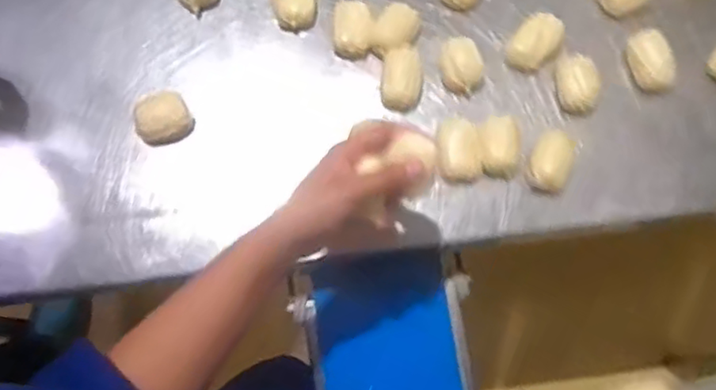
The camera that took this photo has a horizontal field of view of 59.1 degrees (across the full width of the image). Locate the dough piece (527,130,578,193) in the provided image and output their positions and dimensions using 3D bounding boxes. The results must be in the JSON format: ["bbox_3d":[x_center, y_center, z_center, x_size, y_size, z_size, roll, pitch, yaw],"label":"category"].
[{"bbox_3d":[0.198,-0.036,0.640,0.046,0.036,0.065,21,77,4],"label":"dough piece"}]

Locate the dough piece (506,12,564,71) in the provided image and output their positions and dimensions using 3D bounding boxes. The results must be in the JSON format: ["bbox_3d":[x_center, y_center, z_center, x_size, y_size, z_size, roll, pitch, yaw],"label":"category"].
[{"bbox_3d":[0.190,-0.162,0.676,0.045,0.024,0.062,37,79,8],"label":"dough piece"}]

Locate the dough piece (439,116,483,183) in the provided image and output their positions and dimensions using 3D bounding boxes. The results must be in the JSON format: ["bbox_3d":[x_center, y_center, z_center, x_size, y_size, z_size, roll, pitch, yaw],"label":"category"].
[{"bbox_3d":[0.105,-0.047,0.652,0.044,0.023,0.072,-2,76,-1],"label":"dough piece"}]

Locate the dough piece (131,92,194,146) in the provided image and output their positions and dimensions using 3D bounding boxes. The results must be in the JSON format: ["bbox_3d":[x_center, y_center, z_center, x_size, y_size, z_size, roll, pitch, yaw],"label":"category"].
[{"bbox_3d":[-0.201,-0.079,0.651,0.055,0.034,0.044,-24,78,-6],"label":"dough piece"}]

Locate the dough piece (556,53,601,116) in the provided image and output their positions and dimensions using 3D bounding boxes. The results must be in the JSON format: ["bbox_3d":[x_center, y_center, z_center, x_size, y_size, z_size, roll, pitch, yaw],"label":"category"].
[{"bbox_3d":[0.230,-0.116,0.660,0.039,0.024,0.060,-8,77,-3],"label":"dough piece"}]

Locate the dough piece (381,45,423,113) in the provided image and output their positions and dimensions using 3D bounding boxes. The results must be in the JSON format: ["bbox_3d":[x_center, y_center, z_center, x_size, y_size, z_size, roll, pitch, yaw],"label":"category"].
[{"bbox_3d":[0.046,-0.122,0.662,0.039,0.024,0.065,4,76,0],"label":"dough piece"}]

